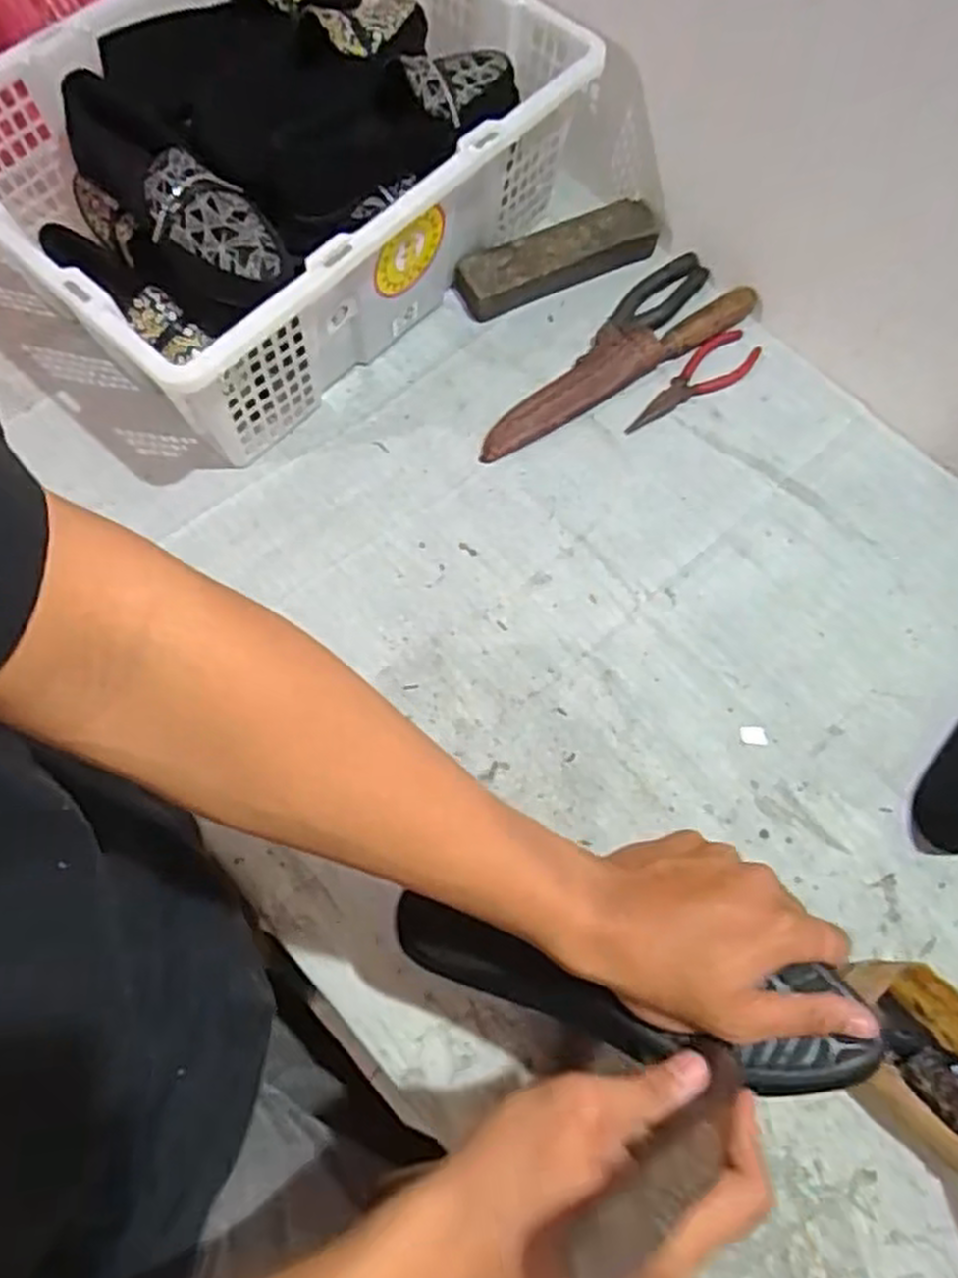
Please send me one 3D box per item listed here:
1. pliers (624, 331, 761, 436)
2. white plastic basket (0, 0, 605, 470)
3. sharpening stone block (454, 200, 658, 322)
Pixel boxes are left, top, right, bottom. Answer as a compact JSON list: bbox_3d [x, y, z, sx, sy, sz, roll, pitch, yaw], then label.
[{"bbox_3d":[0.196,-0.239,0.733,0.150,0.023,0.042,-33,73,-13],"label":"pliers"},{"bbox_3d":[-0.176,-0.407,0.704,0.459,0.185,0.350,-43,76,-15],"label":"white plastic basket"},{"bbox_3d":[0.075,-0.366,0.766,0.197,0.047,0.051,-20,71,-9],"label":"sharpening stone block"}]

